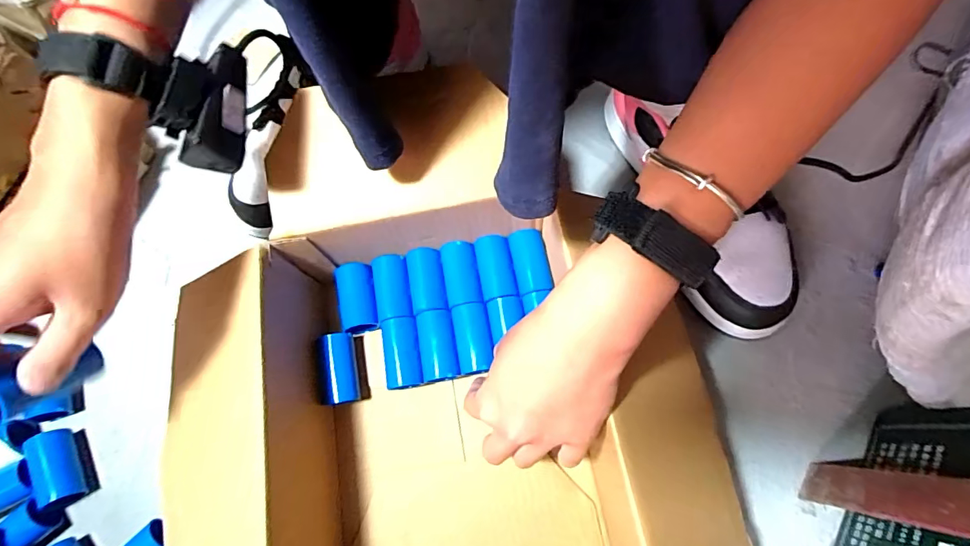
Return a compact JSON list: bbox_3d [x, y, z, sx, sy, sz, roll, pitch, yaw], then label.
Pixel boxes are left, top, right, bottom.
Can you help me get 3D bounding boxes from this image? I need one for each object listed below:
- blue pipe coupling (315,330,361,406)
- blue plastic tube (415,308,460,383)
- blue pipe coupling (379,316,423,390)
[{"bbox_3d":[-0.117,0.078,0.377,0.028,0.027,0.054,-12,72,-2],"label":"blue pipe coupling"},{"bbox_3d":[-0.038,0.061,0.382,0.028,0.028,0.056,-10,72,-1],"label":"blue plastic tube"},{"bbox_3d":[-0.066,0.066,0.380,0.028,0.028,0.055,-11,72,-2],"label":"blue pipe coupling"}]

